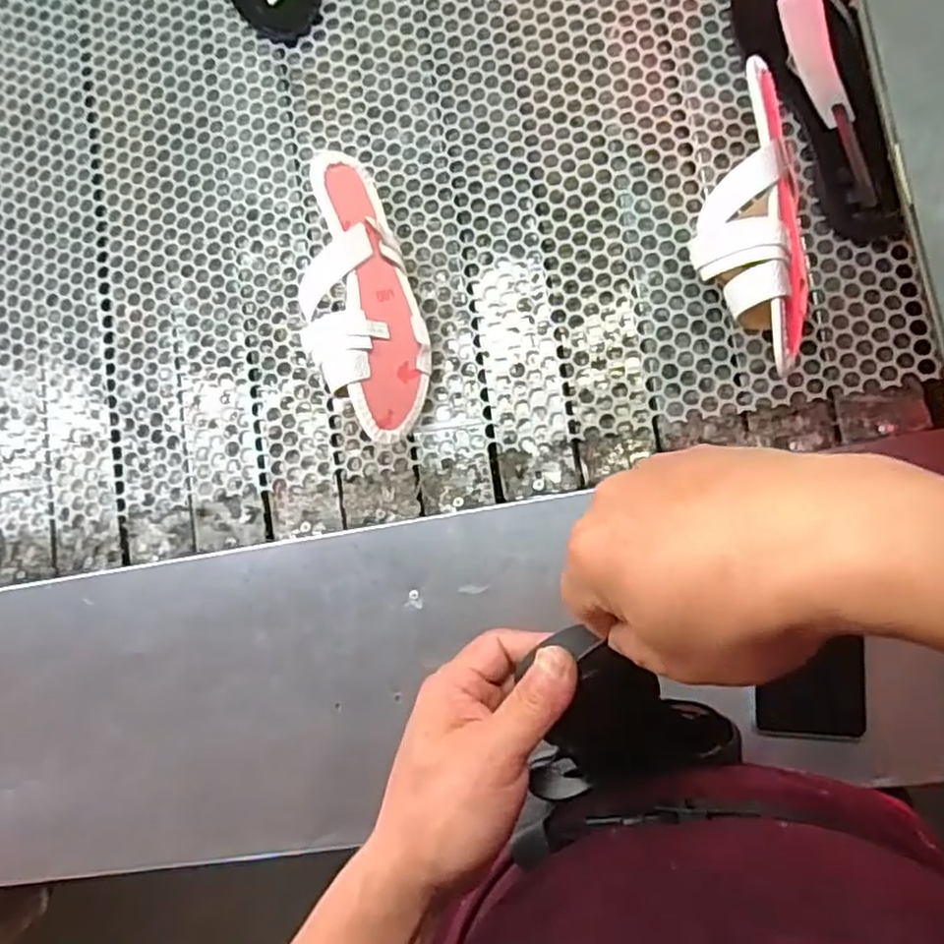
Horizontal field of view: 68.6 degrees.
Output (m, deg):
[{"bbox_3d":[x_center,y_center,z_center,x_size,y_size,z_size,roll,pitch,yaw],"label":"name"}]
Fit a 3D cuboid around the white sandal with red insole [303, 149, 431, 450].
[{"bbox_3d":[-0.091,-0.137,0.552,0.090,0.053,0.229,-14,89,-34],"label":"white sandal with red insole"}]

